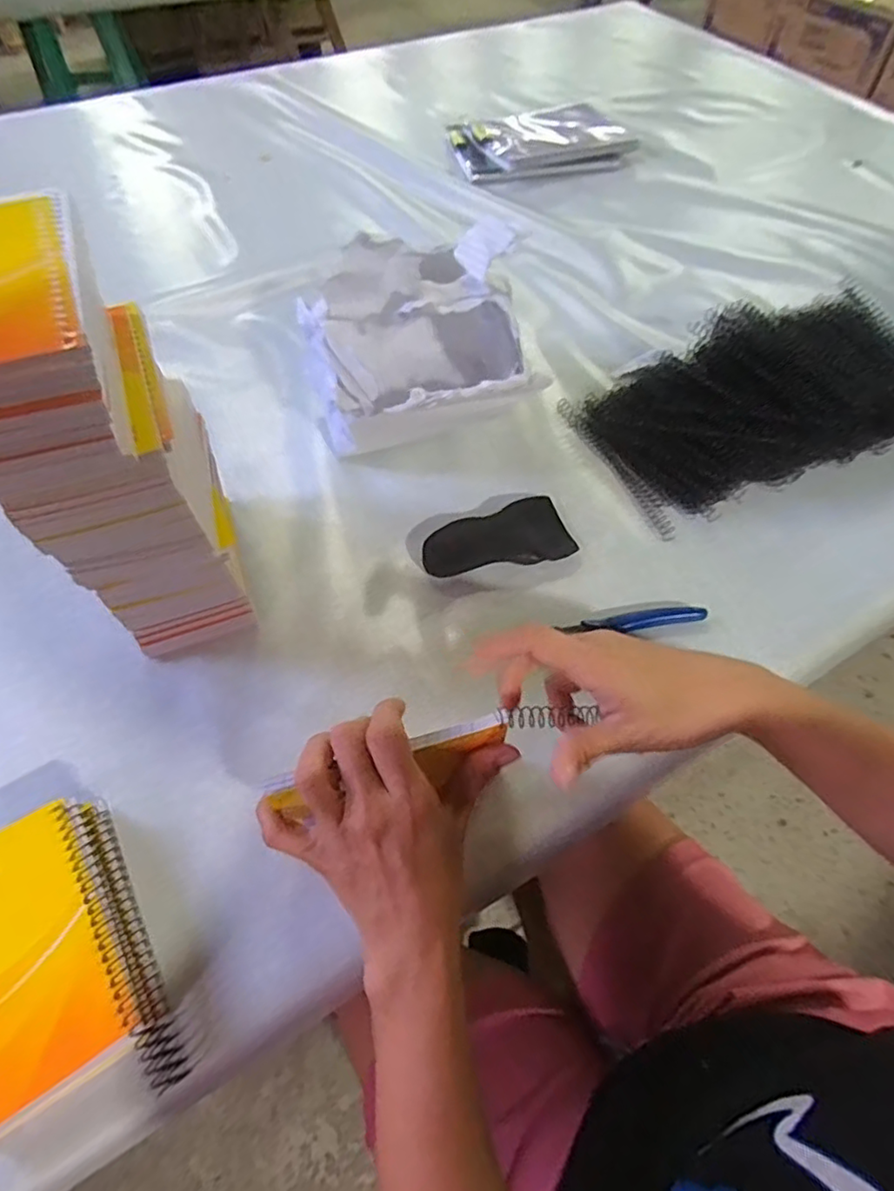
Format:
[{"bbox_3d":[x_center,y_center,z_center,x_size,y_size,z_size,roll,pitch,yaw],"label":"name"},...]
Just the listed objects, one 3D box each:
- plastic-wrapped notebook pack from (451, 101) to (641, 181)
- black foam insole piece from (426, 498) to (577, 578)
[{"bbox_3d":[0.139,-0.651,0.863,0.255,0.035,0.142,-17,60,-10],"label":"plastic-wrapped notebook pack"},{"bbox_3d":[0.040,-0.047,0.483,0.119,0.016,0.065,-14,58,-8],"label":"black foam insole piece"}]

